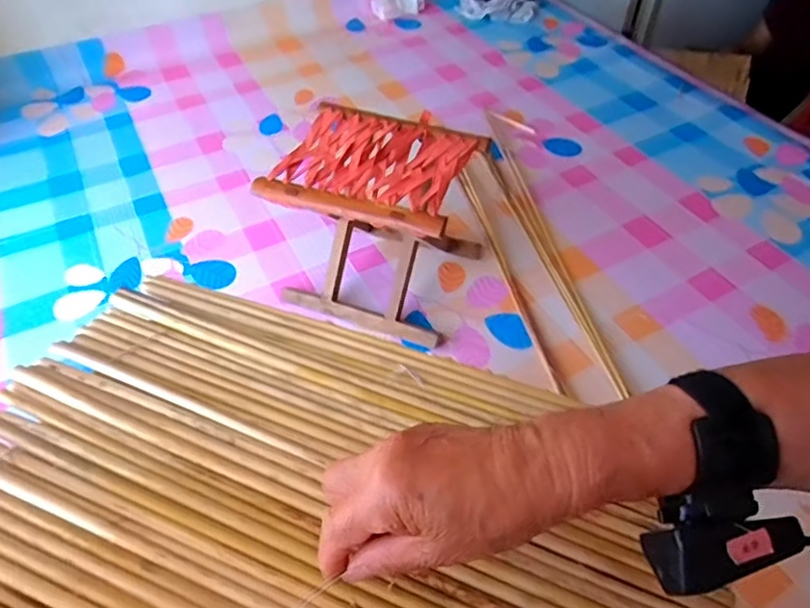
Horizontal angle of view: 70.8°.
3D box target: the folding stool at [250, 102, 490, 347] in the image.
[{"bbox_3d":[-0.030,-0.126,0.944,0.305,0.265,0.247,19,54,15],"label":"folding stool"}]

